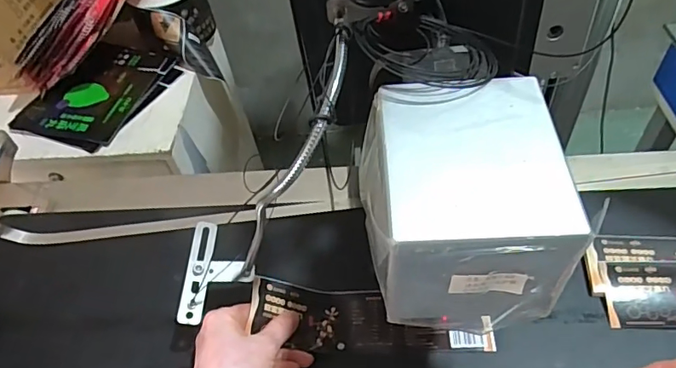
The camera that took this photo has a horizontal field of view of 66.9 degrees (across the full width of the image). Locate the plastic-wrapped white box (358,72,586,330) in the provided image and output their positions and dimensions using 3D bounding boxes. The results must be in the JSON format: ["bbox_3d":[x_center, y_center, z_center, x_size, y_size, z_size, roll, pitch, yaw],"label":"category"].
[{"bbox_3d":[0.072,0.016,0.306,0.109,0.093,0.128,-2,51,4],"label":"plastic-wrapped white box"}]

